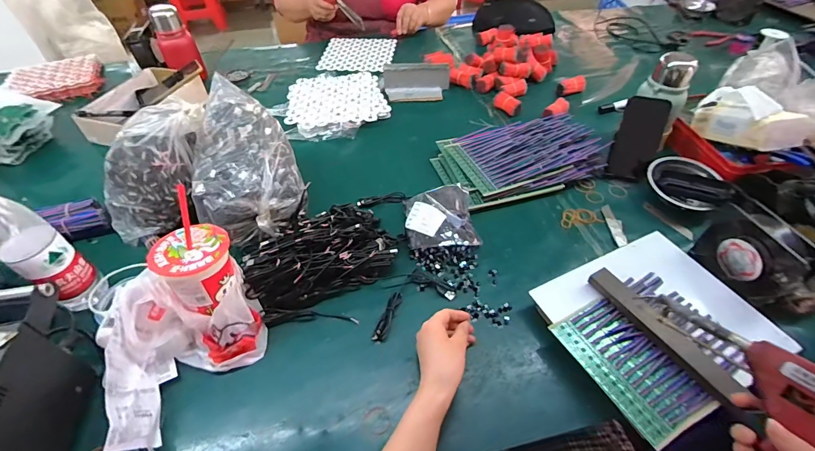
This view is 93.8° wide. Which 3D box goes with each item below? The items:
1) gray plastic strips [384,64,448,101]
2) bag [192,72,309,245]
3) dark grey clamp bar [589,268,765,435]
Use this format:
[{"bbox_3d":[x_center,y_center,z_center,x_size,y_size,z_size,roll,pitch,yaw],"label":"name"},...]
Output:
[{"bbox_3d":[0.027,-0.374,0.982,0.171,0.073,0.077,-8,48,-6],"label":"gray plastic strips"},{"bbox_3d":[-0.272,-0.105,0.663,0.161,0.154,0.262,-13,49,-11],"label":"bag"},{"bbox_3d":[0.324,0.138,0.475,0.027,0.027,0.222,-21,51,-19],"label":"dark grey clamp bar"}]

